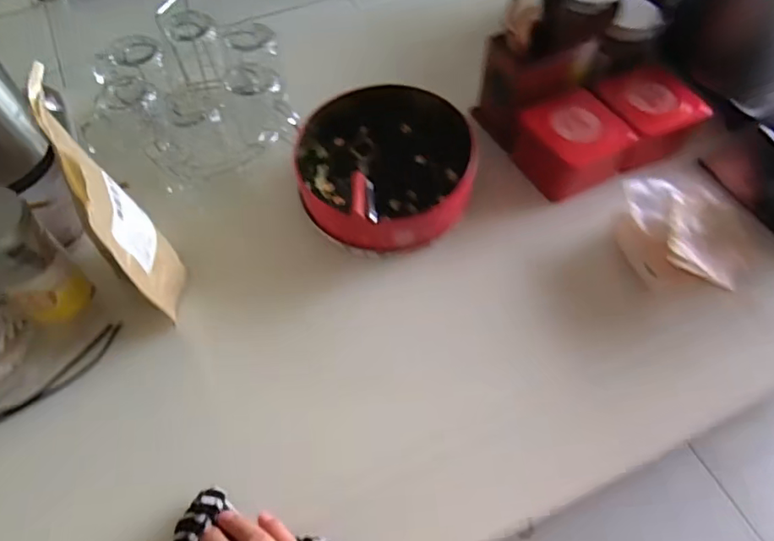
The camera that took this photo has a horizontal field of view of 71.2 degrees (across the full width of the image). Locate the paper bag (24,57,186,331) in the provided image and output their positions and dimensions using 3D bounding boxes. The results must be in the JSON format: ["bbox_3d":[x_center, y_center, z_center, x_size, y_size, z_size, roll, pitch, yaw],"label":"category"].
[{"bbox_3d":[-0.226,-0.052,0.464,0.040,0.198,0.142,-26,62,-16],"label":"paper bag"}]

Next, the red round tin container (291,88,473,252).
[{"bbox_3d":[-0.001,-0.105,0.581,0.179,0.058,0.174,0,58,0],"label":"red round tin container"}]

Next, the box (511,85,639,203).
[{"bbox_3d":[0.205,-0.137,0.603,0.100,0.063,0.104,-22,60,-13],"label":"box"}]

